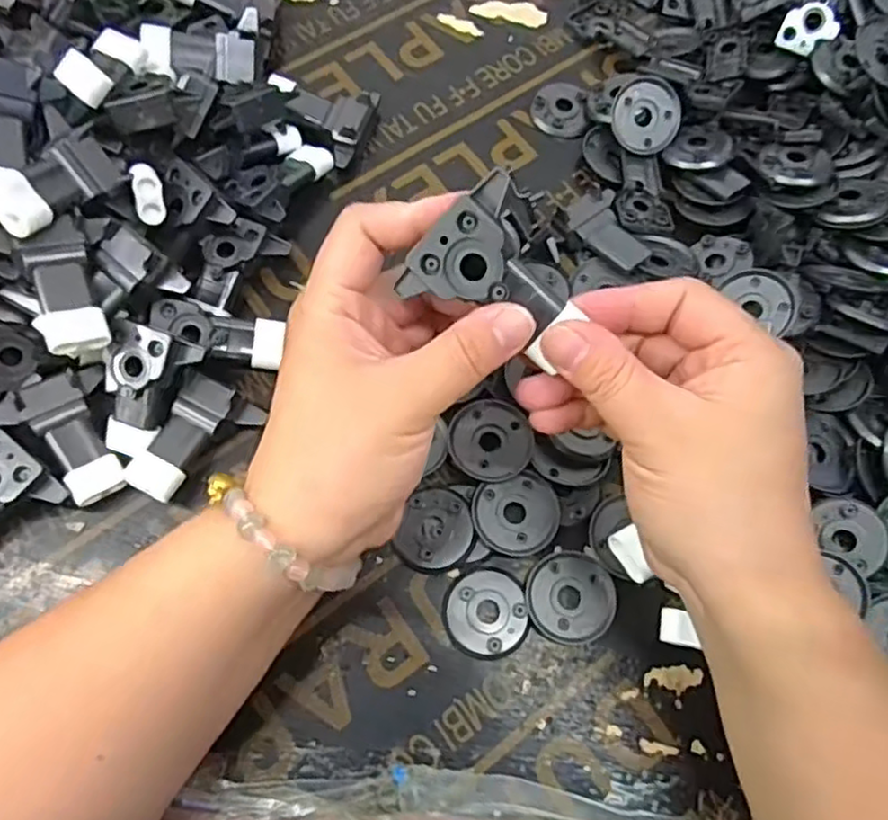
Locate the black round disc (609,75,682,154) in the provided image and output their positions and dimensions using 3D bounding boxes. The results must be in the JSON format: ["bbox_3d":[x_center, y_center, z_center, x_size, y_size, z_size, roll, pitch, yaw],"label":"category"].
[{"bbox_3d":[0.123,-0.180,0.420,0.044,0.004,0.042,-1,101,-5],"label":"black round disc"}]

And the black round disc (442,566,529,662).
[{"bbox_3d":[0.021,0.098,0.335,0.040,0.005,0.042,1,70,-2],"label":"black round disc"}]

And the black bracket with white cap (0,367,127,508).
[{"bbox_3d":[-0.184,0.014,0.336,0.052,0.020,0.063,-35,75,-13],"label":"black bracket with white cap"}]

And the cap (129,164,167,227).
[{"bbox_3d":[-0.147,-0.107,0.345,0.012,0.029,0.012,-5,29,-4],"label":"cap"}]

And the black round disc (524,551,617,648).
[{"bbox_3d":[0.062,0.091,0.337,0.042,0.004,0.042,1,70,-2],"label":"black round disc"}]

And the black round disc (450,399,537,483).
[{"bbox_3d":[0.024,0.014,0.356,0.042,0.004,0.039,1,70,-2],"label":"black round disc"}]

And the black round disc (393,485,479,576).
[{"bbox_3d":[-0.003,0.060,0.344,0.036,0.009,0.042,12,70,2],"label":"black round disc"}]

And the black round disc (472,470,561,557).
[{"bbox_3d":[0.037,0.053,0.347,0.042,0.007,0.038,-16,72,-8],"label":"black round disc"}]

